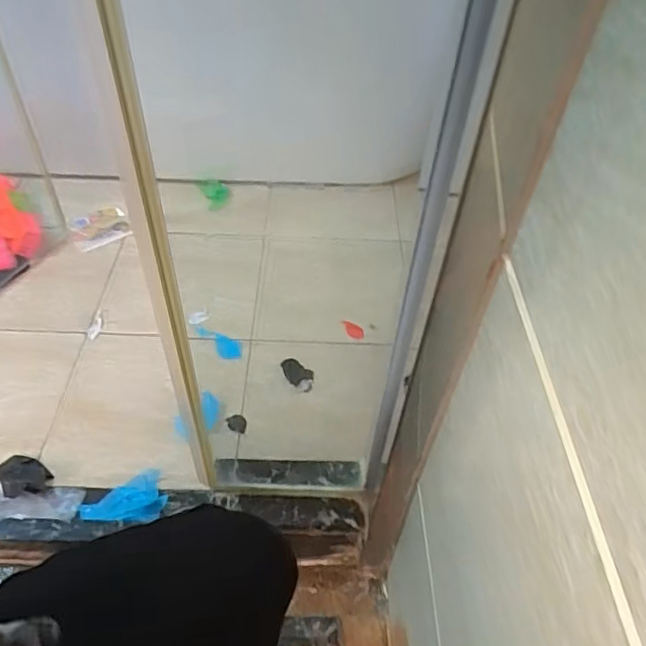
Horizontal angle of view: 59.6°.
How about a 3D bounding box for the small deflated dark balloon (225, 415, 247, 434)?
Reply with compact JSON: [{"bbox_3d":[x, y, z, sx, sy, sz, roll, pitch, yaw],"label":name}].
[{"bbox_3d":[-0.138,0.165,0.916,0.029,0.006,0.038,-22,55,-19],"label":"small deflated dark balloon"}]

